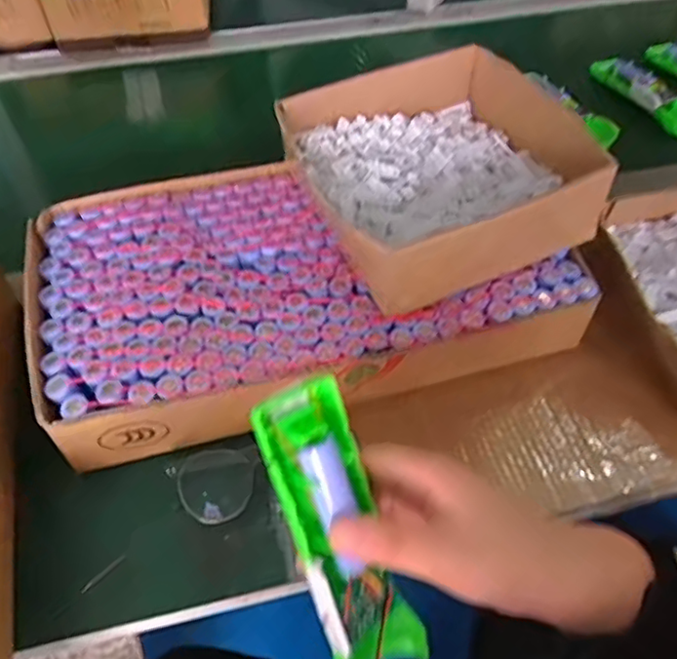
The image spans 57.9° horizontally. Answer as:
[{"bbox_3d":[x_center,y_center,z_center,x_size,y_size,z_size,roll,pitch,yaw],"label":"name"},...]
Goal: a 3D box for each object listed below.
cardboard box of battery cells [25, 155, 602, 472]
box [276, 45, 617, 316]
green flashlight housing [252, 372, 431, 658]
[{"bbox_3d":[-0.028,-0.040,0.507,0.405,0.066,0.244,-10,49,-7],"label":"cardboard box of battery cells"},{"bbox_3d":[0.083,-0.127,0.497,0.226,0.083,0.193,-22,51,-16],"label":"box"},{"bbox_3d":[0.003,0.104,0.294,0.048,0.160,0.029,-22,13,-17],"label":"green flashlight housing"}]

